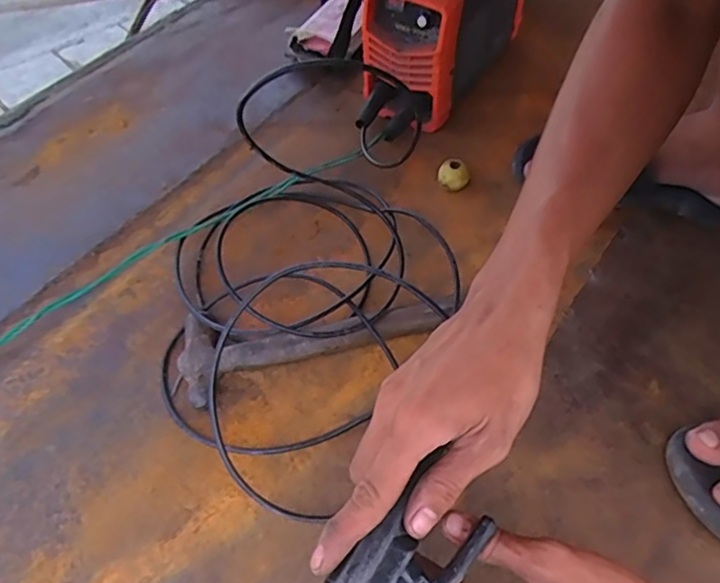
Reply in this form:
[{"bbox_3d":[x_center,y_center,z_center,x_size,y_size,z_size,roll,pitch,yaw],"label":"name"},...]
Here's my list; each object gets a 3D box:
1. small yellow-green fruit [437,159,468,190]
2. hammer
[{"bbox_3d":[0.103,-0.128,0.640,0.032,0.029,0.026,8,54,8],"label":"small yellow-green fruit"},{"bbox_3d":[-0.044,0.029,0.514,0.242,0.042,0.081,-16,54,-10],"label":"hammer"}]

